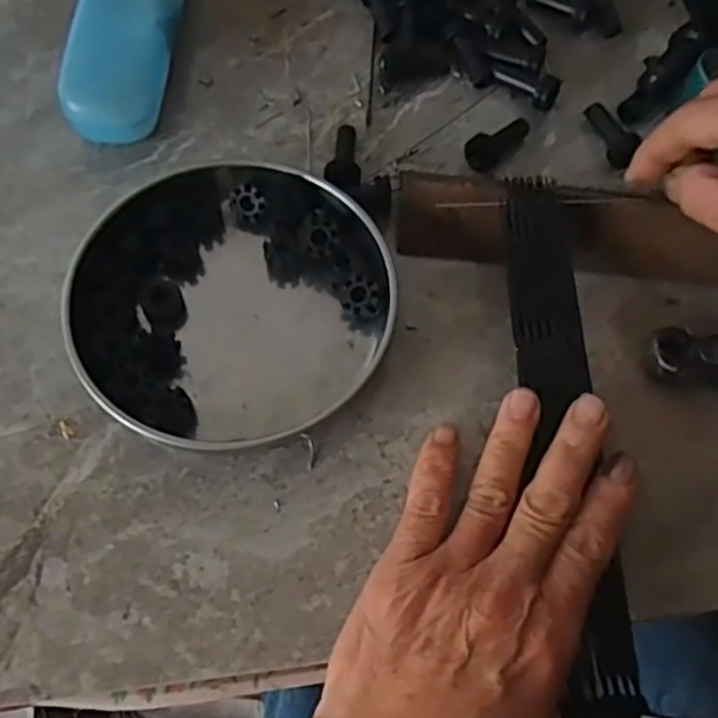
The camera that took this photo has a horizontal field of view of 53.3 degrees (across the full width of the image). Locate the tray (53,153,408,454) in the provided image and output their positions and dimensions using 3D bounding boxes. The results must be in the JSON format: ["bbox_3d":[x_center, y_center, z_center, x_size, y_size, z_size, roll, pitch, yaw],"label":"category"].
[{"bbox_3d":[-0.056,-0.025,0.325,0.134,0.042,0.126,1,66,-2],"label":"tray"}]

